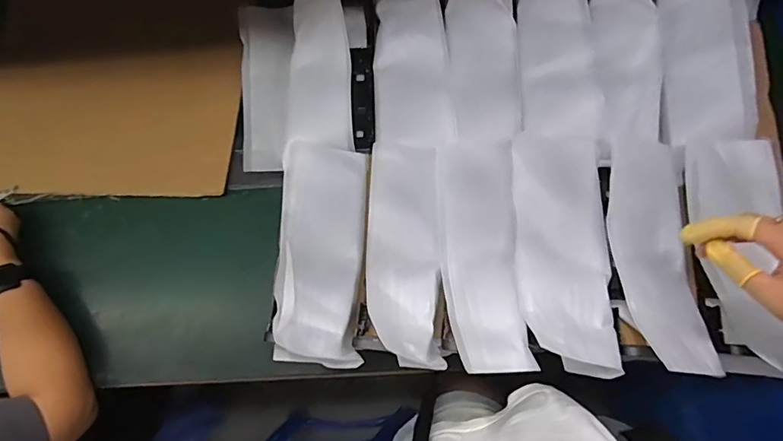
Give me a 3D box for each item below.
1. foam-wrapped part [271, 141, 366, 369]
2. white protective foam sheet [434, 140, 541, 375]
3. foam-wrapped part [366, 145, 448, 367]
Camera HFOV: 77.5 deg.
[{"bbox_3d":[-0.075,0.013,0.520,0.095,0.059,0.270,-4,70,-1],"label":"foam-wrapped part"},{"bbox_3d":[0.092,0.023,0.501,0.079,0.036,0.254,-1,70,0],"label":"white protective foam sheet"},{"bbox_3d":[0.013,0.027,0.513,0.079,0.040,0.240,1,70,1],"label":"foam-wrapped part"}]

